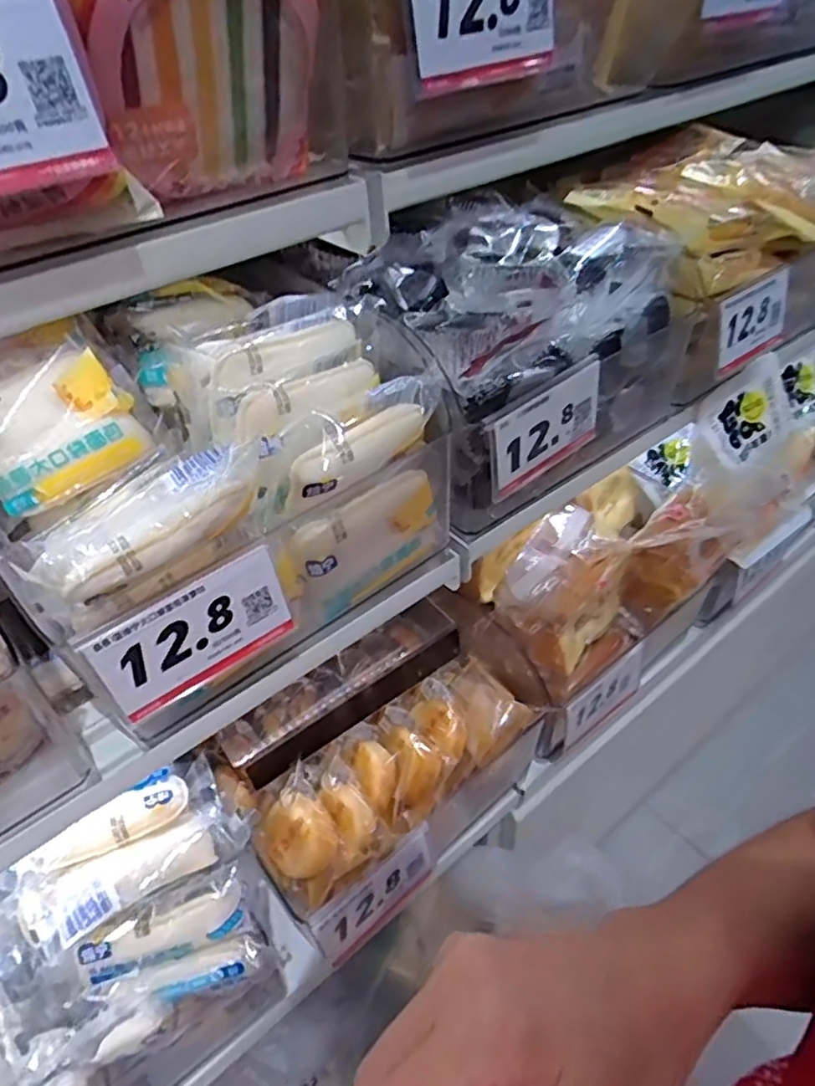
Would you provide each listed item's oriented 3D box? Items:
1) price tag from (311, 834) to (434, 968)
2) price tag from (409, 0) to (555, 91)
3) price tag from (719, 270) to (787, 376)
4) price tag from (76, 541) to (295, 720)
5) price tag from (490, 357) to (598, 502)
[{"bbox_3d":[-0.020,0.250,0.467,0.094,0.051,0.010,-34,30,-26],"label":"price tag"},{"bbox_3d":[0.037,-0.267,0.329,0.088,0.062,0.012,-28,46,-20],"label":"price tag"},{"bbox_3d":[0.288,-0.182,0.552,0.087,0.065,0.011,-29,36,-22],"label":"price tag"},{"bbox_3d":[-0.105,0.046,0.335,0.096,0.059,0.010,-29,50,-25],"label":"price tag"},{"bbox_3d":[0.095,-0.075,0.446,0.098,0.063,0.005,-34,47,-20],"label":"price tag"}]

